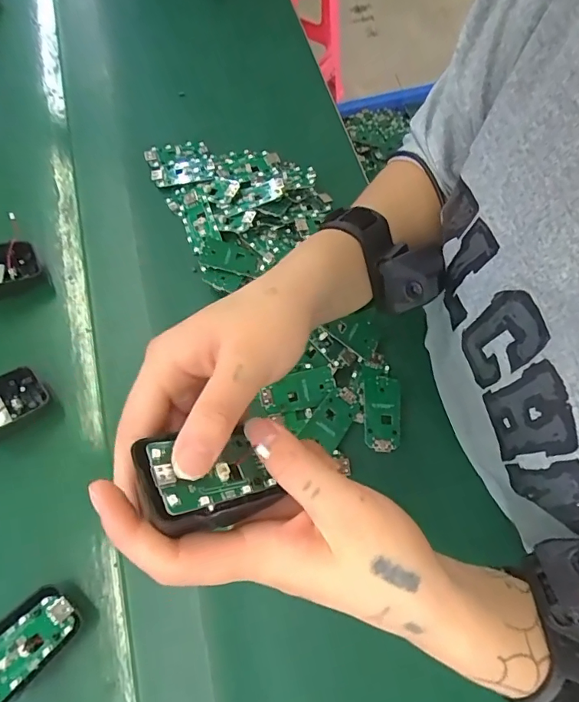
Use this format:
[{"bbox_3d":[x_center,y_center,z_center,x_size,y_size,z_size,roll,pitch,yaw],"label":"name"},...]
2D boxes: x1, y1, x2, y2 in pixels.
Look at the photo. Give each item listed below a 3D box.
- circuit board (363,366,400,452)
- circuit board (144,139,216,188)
[{"bbox_3d":[0.079,0.049,0.385,0.030,0.004,0.070,3,72,-2],"label":"circuit board"},{"bbox_3d":[-0.114,-0.196,0.473,0.065,0.010,0.055,-11,73,-6],"label":"circuit board"}]

